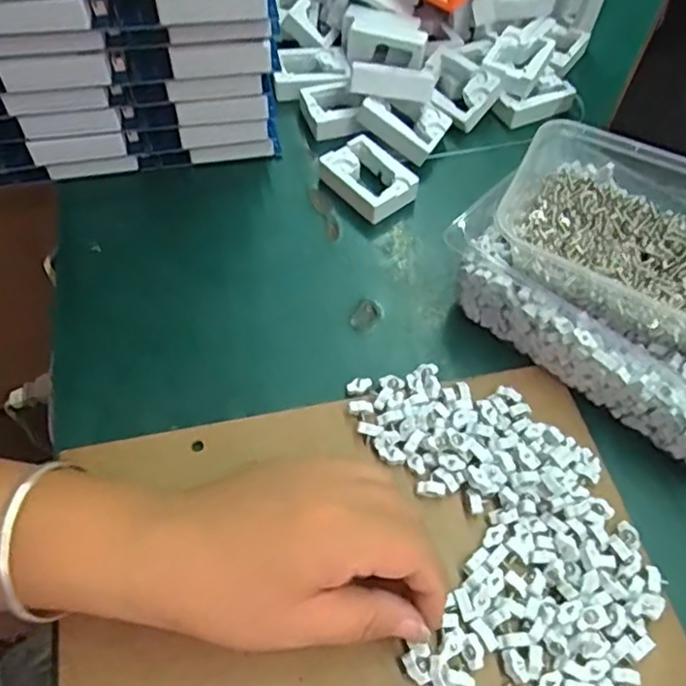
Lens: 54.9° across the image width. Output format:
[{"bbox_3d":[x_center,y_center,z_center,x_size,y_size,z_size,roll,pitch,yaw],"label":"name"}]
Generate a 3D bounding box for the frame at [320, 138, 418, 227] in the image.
[{"bbox_3d":[0.017,-0.108,0.433,0.043,0.019,0.057,-30,62,-20],"label":"frame"}]

